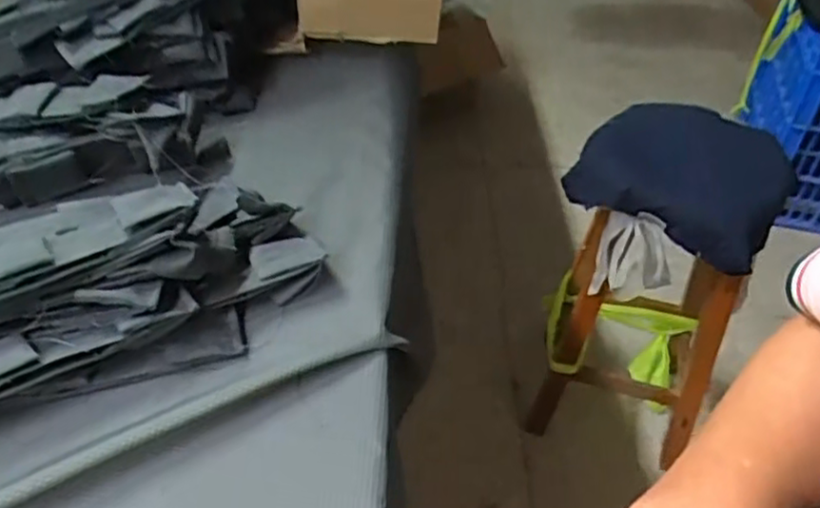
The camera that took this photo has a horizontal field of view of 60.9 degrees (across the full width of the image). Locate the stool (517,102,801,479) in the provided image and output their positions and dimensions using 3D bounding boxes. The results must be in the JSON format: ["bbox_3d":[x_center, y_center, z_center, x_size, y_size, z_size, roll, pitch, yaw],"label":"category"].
[{"bbox_3d":[0.384,0.059,1.181,0.294,0.592,0.291,16,43,15],"label":"stool"}]

